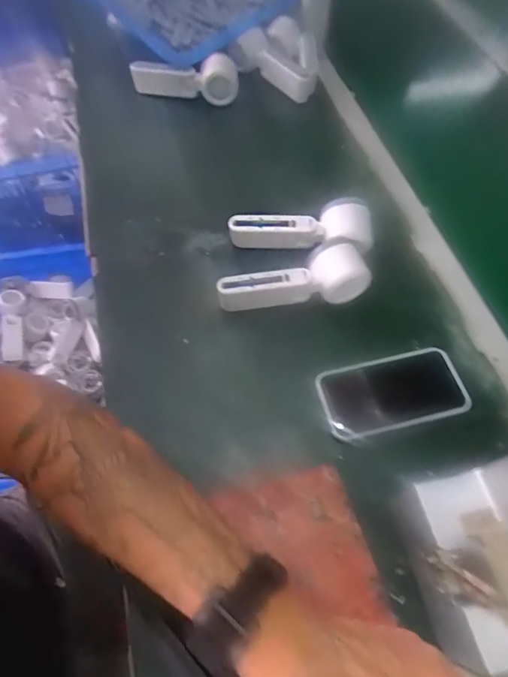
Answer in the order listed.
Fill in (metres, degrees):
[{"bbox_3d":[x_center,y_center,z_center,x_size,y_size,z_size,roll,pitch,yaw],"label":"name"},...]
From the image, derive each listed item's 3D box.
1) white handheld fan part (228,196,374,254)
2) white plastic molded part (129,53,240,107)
[{"bbox_3d":[0.056,-0.126,0.506,0.165,0.059,0.042,-1,60,-3],"label":"white handheld fan part"},{"bbox_3d":[-0.097,-0.381,0.630,0.157,0.088,0.039,-14,85,-10],"label":"white plastic molded part"}]

